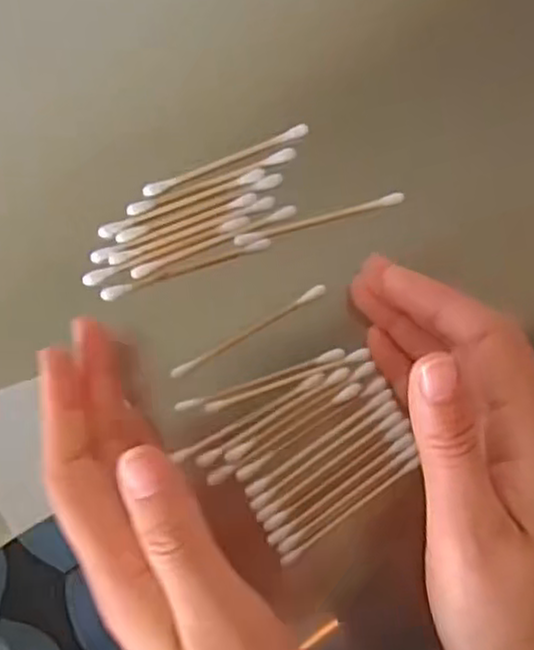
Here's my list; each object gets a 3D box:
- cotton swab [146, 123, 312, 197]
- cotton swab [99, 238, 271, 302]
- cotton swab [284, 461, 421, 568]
[{"bbox_3d":[-0.019,-0.067,0.298,0.066,0.004,0.006,-22,84,1],"label":"cotton swab"},{"bbox_3d":[-0.032,-0.022,0.297,0.070,0.009,0.006,-17,85,1],"label":"cotton swab"},{"bbox_3d":[0.033,0.075,0.293,0.065,0.007,0.004,-36,84,-1],"label":"cotton swab"}]

